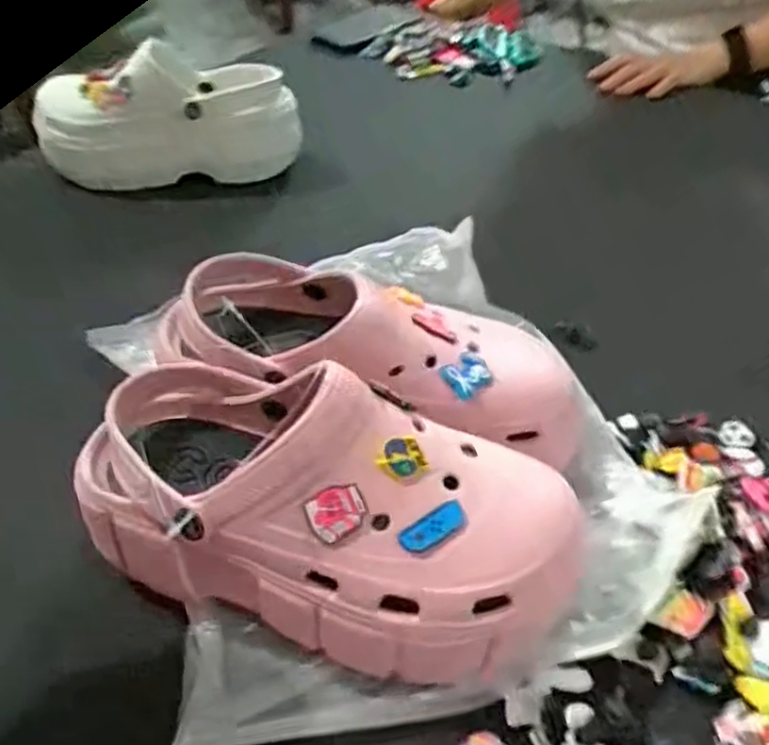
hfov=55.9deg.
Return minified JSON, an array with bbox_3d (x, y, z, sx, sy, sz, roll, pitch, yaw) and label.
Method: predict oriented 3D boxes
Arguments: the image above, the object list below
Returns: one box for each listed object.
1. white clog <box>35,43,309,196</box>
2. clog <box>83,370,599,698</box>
[{"bbox_3d":[-0.205,-0.242,0.696,0.224,0.108,0.100,9,42,7],"label":"white clog"},{"bbox_3d":[-0.035,0.066,0.362,0.249,0.109,0.098,14,43,13],"label":"clog"}]

